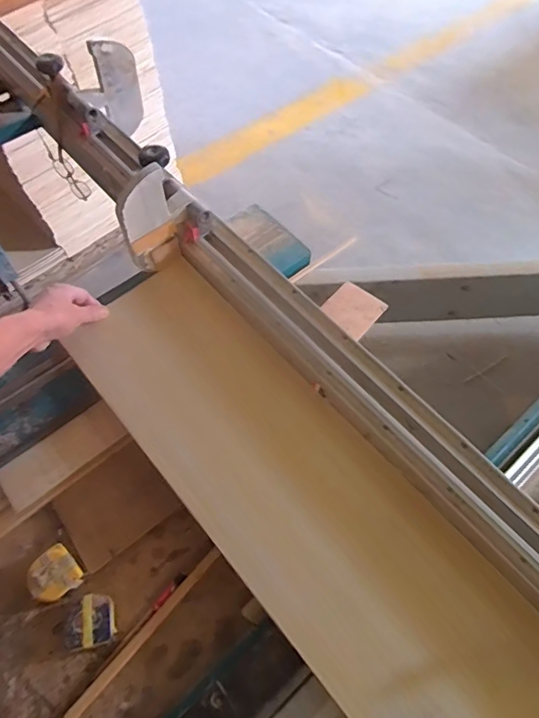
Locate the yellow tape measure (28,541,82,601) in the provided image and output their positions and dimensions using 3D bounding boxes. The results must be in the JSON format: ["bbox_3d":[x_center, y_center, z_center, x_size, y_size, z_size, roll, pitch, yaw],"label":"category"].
[{"bbox_3d":[-0.255,0.254,0.569,0.053,0.022,0.052,-36,67,-18],"label":"yellow tape measure"}]

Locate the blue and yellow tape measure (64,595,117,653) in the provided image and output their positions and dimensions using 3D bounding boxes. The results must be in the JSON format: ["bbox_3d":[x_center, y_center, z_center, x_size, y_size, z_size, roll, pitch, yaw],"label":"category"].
[{"bbox_3d":[-0.207,0.300,0.549,0.057,0.022,0.051,-14,62,-8],"label":"blue and yellow tape measure"}]

